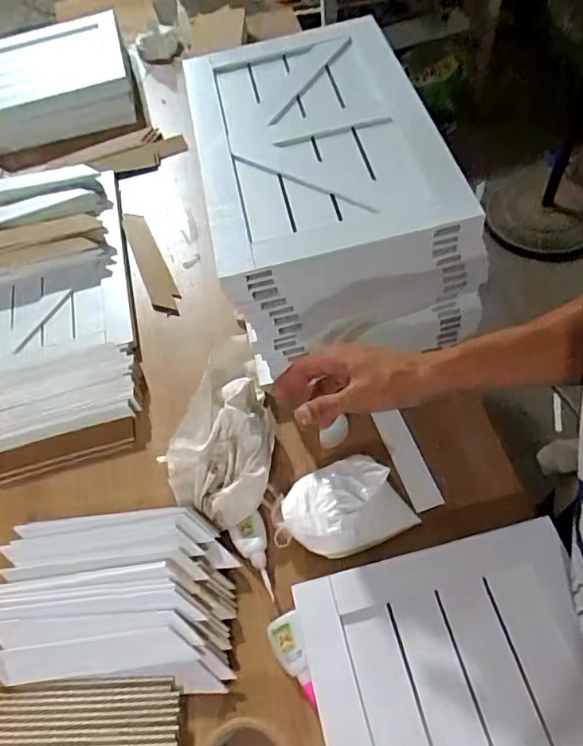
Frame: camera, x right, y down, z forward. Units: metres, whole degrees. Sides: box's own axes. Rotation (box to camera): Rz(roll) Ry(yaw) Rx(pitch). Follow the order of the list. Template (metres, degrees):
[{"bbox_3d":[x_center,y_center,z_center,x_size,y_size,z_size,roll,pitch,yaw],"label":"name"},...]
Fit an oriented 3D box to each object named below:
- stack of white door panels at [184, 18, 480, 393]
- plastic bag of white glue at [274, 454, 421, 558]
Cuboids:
[{"bbox_3d":[0.039,-0.250,0.722,0.288,0.175,0.413,-13,57,-1],"label":"stack of white door panels"},{"bbox_3d":[0.054,0.156,0.628,0.154,0.052,0.099,-20,57,-6],"label":"plastic bag of white glue"}]

